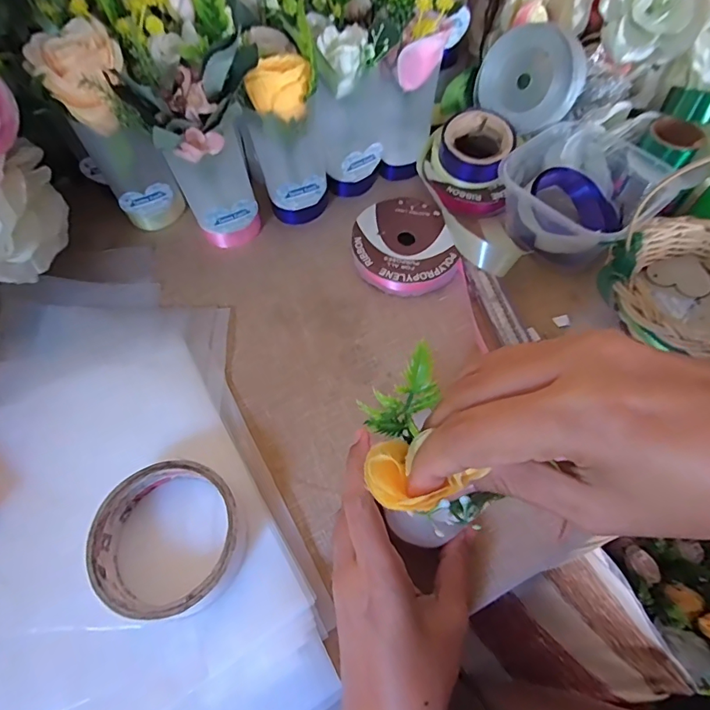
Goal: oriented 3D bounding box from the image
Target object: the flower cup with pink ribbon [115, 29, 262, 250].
[{"bbox_3d":[-0.116,-0.157,0.358,0.091,0.142,0.067,-27,65,-17],"label":"flower cup with pink ribbon"}]

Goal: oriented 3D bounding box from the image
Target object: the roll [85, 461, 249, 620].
[{"bbox_3d":[-0.110,0.109,0.270,0.088,0.024,0.082,1,60,-2],"label":"roll"}]

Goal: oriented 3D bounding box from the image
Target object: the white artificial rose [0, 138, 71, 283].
[{"bbox_3d":[-0.253,-0.101,0.325,0.053,0.067,0.095,2,60,-1],"label":"white artificial rose"}]

